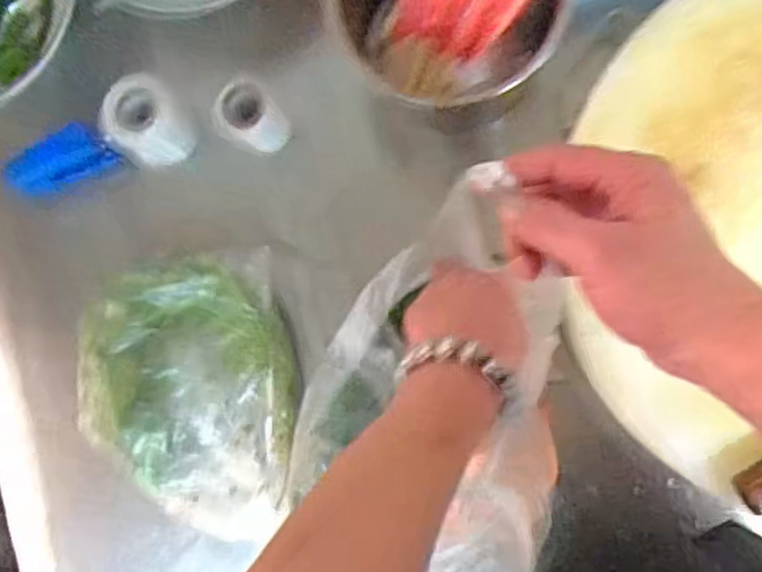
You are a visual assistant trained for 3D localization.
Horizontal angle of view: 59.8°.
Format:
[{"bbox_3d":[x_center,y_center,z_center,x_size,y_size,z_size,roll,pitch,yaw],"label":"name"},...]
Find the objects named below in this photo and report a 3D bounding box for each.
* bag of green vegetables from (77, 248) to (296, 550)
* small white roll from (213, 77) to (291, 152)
[{"bbox_3d":[-0.170,0.097,0.575,0.184,0.053,0.243,-6,86,7],"label":"bag of green vegetables"},{"bbox_3d":[-0.113,-0.149,0.594,0.051,0.061,0.047,0,86,8],"label":"small white roll"}]

